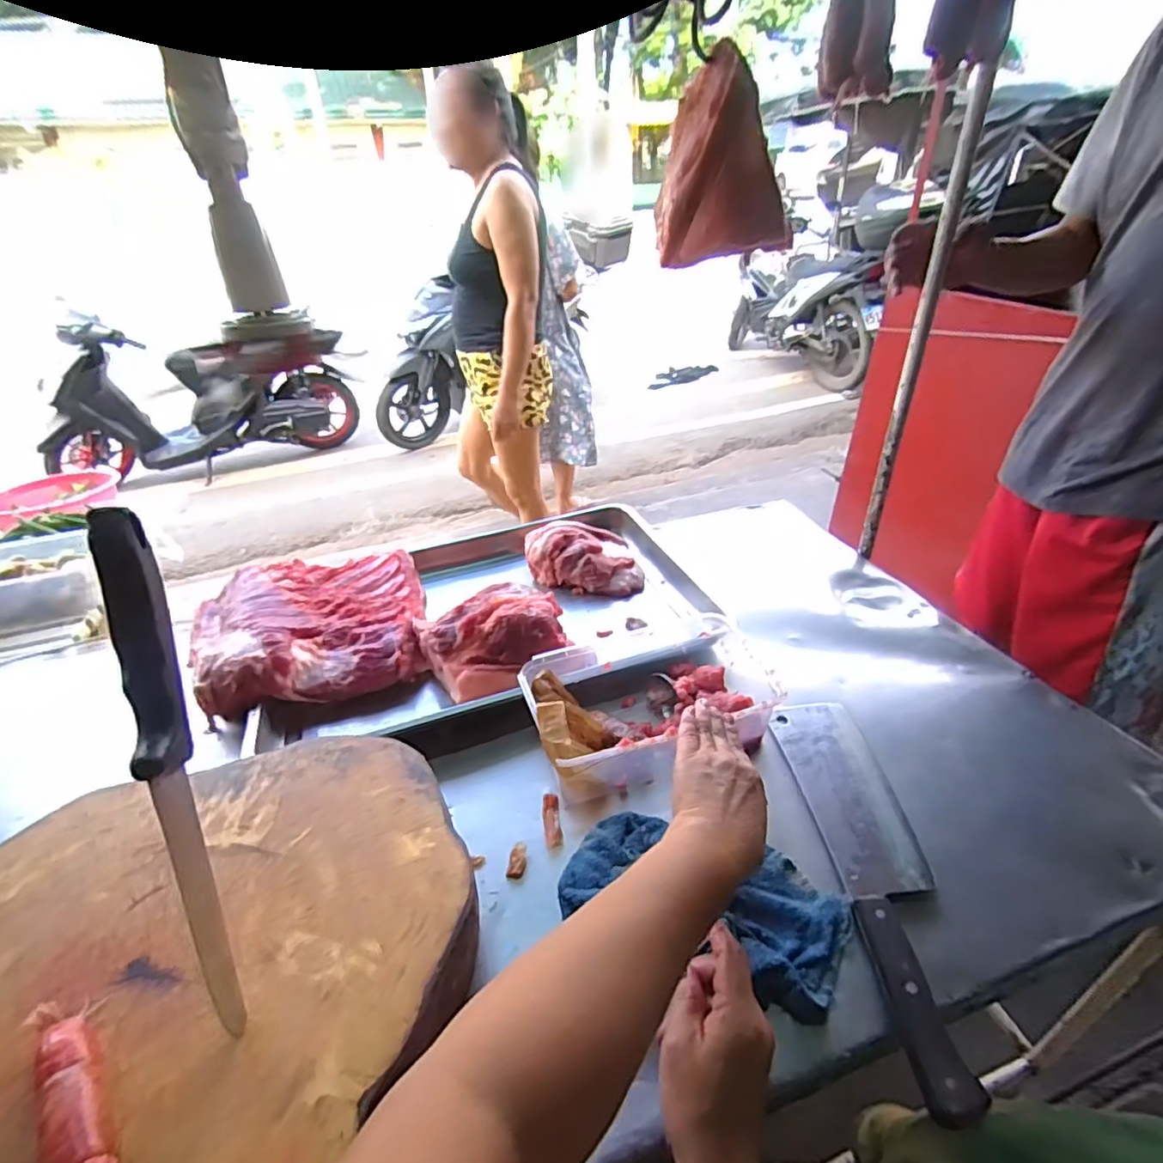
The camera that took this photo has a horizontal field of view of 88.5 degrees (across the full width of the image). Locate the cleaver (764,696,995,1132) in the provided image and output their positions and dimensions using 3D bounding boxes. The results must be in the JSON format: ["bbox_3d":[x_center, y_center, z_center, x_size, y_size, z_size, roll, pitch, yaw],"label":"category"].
[{"bbox_3d":[0.262,0.236,0.527,0.090,0.029,0.360,-2,35,-1],"label":"cleaver"}]

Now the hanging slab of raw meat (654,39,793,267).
[{"bbox_3d":[0.138,-0.408,0.594,0.125,0.157,0.079,1,35,5],"label":"hanging slab of raw meat"}]

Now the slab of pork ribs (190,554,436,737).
[{"bbox_3d":[-0.364,0.051,0.793,0.291,0.066,0.261,-14,36,-17],"label":"slab of pork ribs"}]

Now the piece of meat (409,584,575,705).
[{"bbox_3d":[-0.115,0.066,0.746,0.175,0.079,0.162,-10,35,-12],"label":"piece of meat"}]

